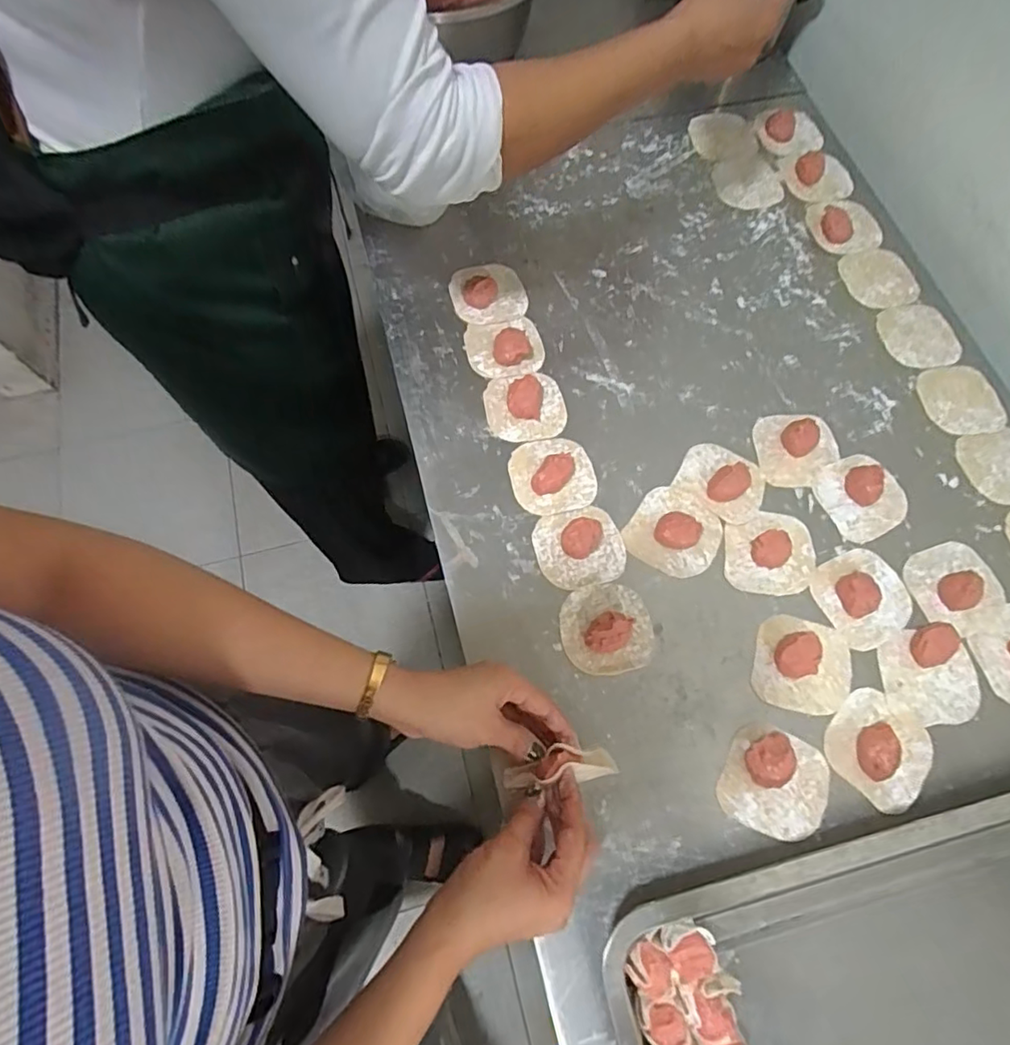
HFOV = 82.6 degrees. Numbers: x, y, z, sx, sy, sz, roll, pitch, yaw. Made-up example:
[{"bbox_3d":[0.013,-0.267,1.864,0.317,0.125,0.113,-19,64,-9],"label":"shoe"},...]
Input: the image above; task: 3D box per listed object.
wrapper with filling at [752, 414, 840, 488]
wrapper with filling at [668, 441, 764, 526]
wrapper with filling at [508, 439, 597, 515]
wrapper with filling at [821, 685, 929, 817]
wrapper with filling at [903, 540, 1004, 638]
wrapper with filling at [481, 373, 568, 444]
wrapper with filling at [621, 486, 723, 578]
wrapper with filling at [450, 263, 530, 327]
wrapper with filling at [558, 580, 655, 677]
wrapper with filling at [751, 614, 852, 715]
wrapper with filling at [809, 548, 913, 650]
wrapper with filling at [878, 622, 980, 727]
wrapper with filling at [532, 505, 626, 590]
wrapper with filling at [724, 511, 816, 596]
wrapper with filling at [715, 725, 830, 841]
[{"bbox_3d":[0.285,-0.073,0.555,0.078,0.019,0.078,1,71,-2],"label":"wrapper with filling"},{"bbox_3d":[0.207,-0.042,0.538,0.079,0.017,0.069,36,72,11],"label":"wrapper with filling"},{"bbox_3d":[0.046,-0.047,0.537,0.078,0.020,0.074,-13,70,-7],"label":"wrapper with filling"},{"bbox_3d":[0.303,0.179,0.454,0.075,0.023,0.078,39,73,13],"label":"wrapper with filling"},{"bbox_3d":[0.404,0.056,0.504,0.080,0.022,0.077,-20,71,-9],"label":"wrapper with filling"},{"bbox_3d":[0.020,-0.117,0.564,0.077,0.017,0.073,1,69,-2],"label":"wrapper with filling"},{"bbox_3d":[0.157,0.005,0.520,0.079,0.017,0.080,1,69,-2],"label":"wrapper with filling"},{"bbox_3d":[-0.017,-0.248,0.608,0.078,0.023,0.076,1,69,-2],"label":"wrapper with filling"},{"bbox_3d":[0.088,0.088,0.486,0.076,0.024,0.075,1,69,-2],"label":"wrapper with filling"},{"bbox_3d":[0.252,0.117,0.479,0.077,0.020,0.077,1,69,-2],"label":"wrapper with filling"},{"bbox_3d":[0.318,0.063,0.501,0.079,0.017,0.077,-24,71,-11],"label":"wrapper with filling"},{"bbox_3d":[0.360,0.127,0.481,0.079,0.015,0.079,-1,69,-2],"label":"wrapper with filling"},{"bbox_3d":[0.068,0.020,0.511,0.078,0.021,0.072,-14,70,-7],"label":"wrapper with filling"},{"bbox_3d":[0.241,0.025,0.513,0.080,0.023,0.076,1,69,-2],"label":"wrapper with filling"},{"bbox_3d":[0.215,0.204,0.448,0.078,0.018,0.077,1,69,-2],"label":"wrapper with filling"}]

